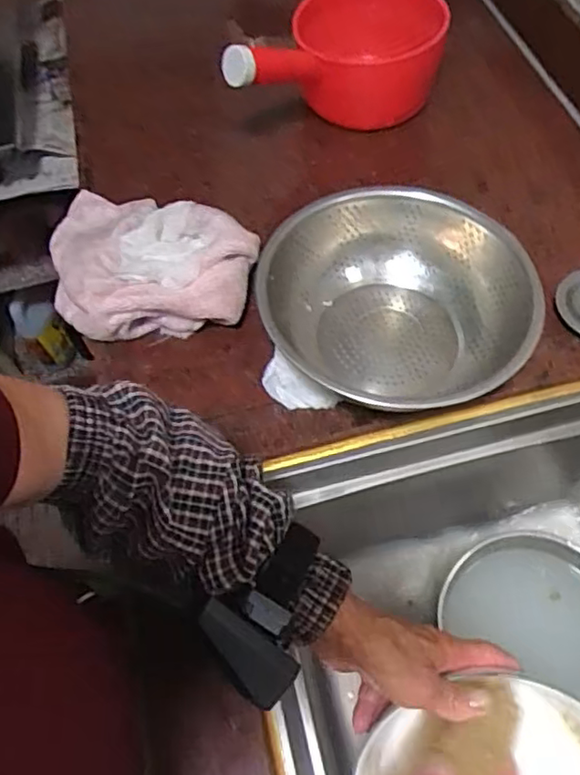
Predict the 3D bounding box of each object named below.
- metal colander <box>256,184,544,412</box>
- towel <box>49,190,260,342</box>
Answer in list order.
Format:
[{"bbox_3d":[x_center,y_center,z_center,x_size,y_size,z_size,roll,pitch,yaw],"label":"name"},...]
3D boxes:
[{"bbox_3d":[0.102,-0.083,0.574,0.234,0.086,0.206,30,66,18],"label":"metal colander"},{"bbox_3d":[-0.149,-0.149,0.664,0.216,0.064,0.217,-4,60,1],"label":"towel"}]

